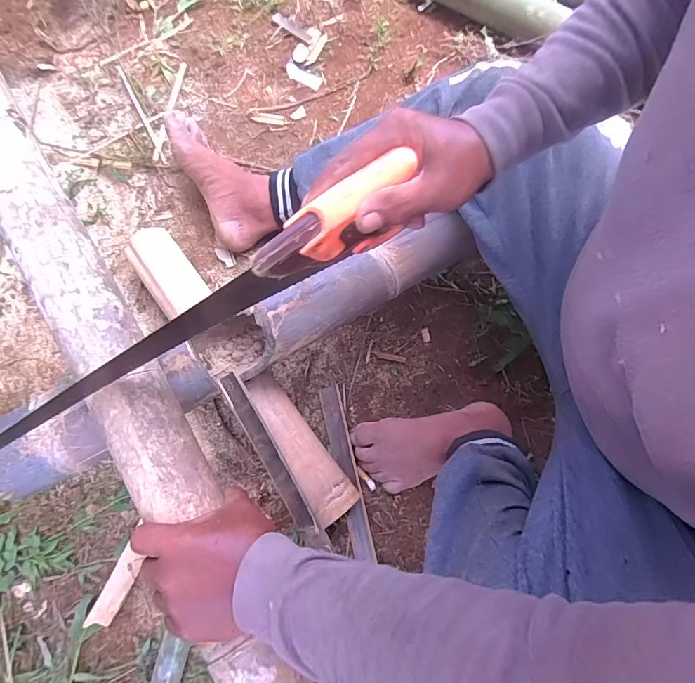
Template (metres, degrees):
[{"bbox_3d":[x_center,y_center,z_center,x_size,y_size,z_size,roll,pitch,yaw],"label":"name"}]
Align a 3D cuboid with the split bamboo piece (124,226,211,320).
[{"bbox_3d":[-0.261,-0.095,0.622,0.068,0.073,0.162,-36,79,-7],"label":"split bamboo piece"}]

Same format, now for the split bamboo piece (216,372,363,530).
[{"bbox_3d":[-0.075,0.128,0.516,0.070,0.065,0.207,-35,79,-6],"label":"split bamboo piece"}]

